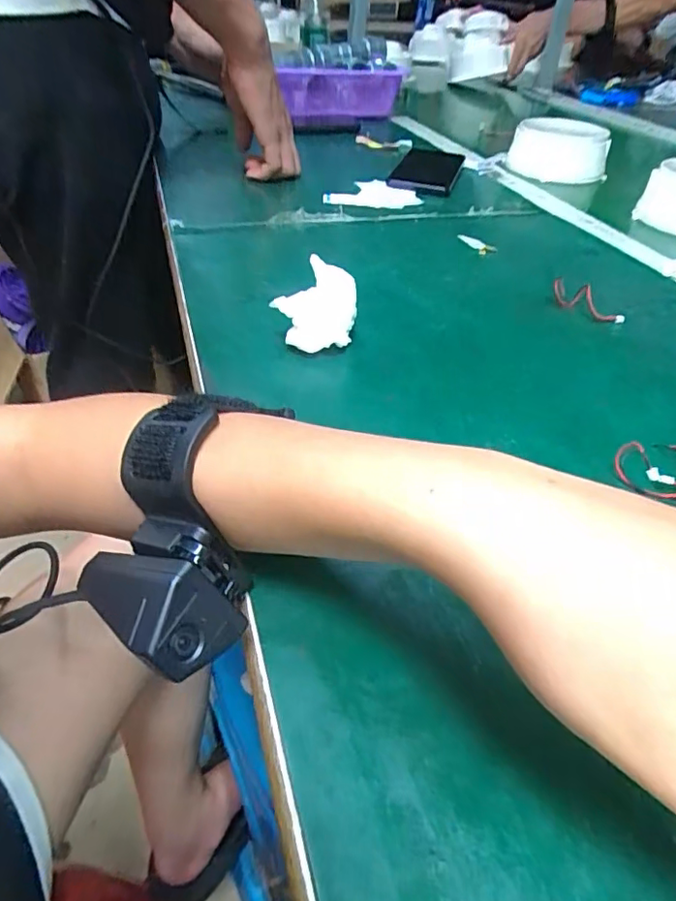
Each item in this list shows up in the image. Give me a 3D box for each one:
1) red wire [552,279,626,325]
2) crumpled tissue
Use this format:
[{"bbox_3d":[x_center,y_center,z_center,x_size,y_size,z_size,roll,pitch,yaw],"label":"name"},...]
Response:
[{"bbox_3d":[0.187,-0.111,0.406,0.015,0.020,0.055,-32,52,-32],"label":"red wire"},{"bbox_3d":[-0.012,-0.085,0.341,0.045,0.044,0.051,31,49,28],"label":"crumpled tissue"}]

